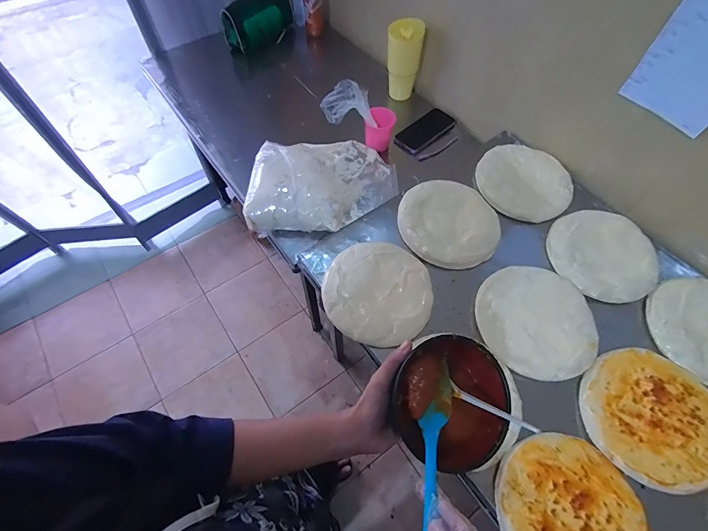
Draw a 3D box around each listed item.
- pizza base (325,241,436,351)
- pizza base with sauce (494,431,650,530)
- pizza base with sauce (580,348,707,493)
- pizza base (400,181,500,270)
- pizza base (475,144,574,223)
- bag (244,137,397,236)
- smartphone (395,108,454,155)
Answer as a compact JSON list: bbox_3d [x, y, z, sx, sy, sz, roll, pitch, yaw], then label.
[{"bbox_3d":[0.044,0.044,0.630,0.188,0.012,0.194,21,63,9],"label":"pizza base"},{"bbox_3d":[0.294,0.336,0.476,0.192,0.019,0.188,-26,65,-15],"label":"pizza base with sauce"},{"bbox_3d":[0.462,0.230,0.547,0.199,0.020,0.191,1,61,-2],"label":"pizza base with sauce"},{"bbox_3d":[0.192,-0.092,0.703,0.192,0.020,0.193,1,61,-2],"label":"pizza base"},{"bbox_3d":[0.369,-0.185,0.765,0.195,0.013,0.194,1,61,-2],"label":"pizza base"},{"bbox_3d":[-0.068,-0.190,0.805,0.328,0.074,0.231,-1,61,-3],"label":"bag"},{"bbox_3d":[0.193,-0.365,0.958,0.173,0.006,0.083,-40,75,-15],"label":"smartphone"}]

